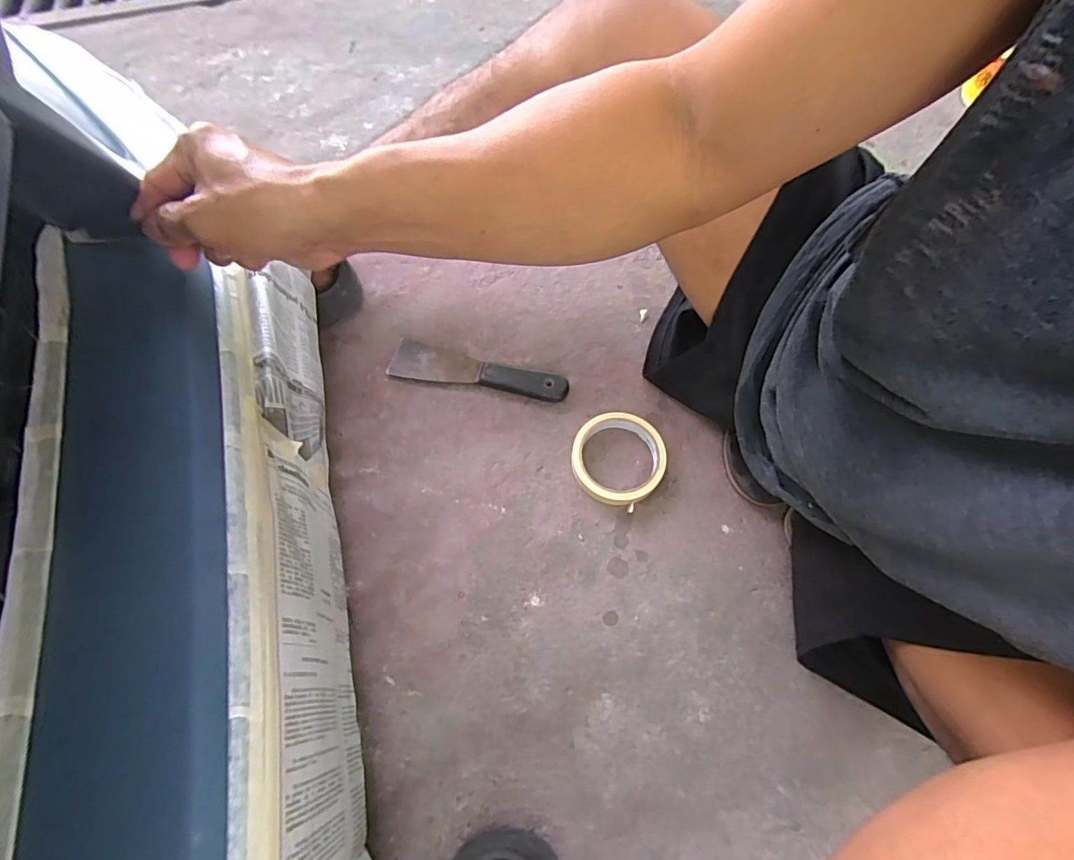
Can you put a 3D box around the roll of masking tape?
[{"bbox_3d":[0.082,0.028,0.512,0.090,0.018,0.094,0,65,0],"label":"roll of masking tape"}]

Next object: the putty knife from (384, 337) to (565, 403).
[{"bbox_3d":[-0.065,-0.062,0.558,0.196,0.016,0.048,14,66,7],"label":"putty knife"}]

